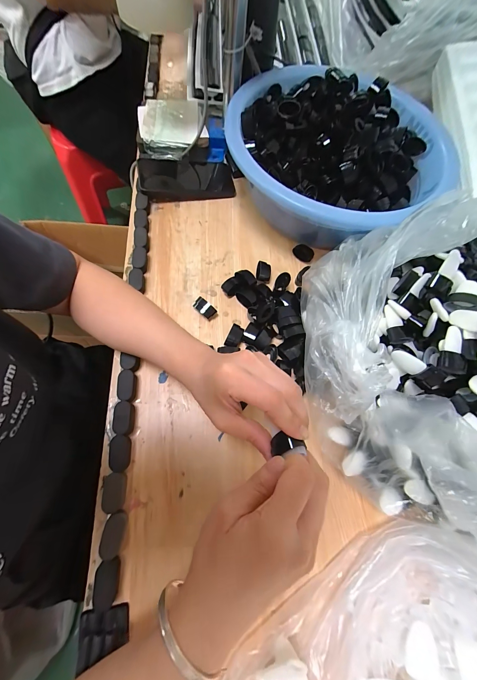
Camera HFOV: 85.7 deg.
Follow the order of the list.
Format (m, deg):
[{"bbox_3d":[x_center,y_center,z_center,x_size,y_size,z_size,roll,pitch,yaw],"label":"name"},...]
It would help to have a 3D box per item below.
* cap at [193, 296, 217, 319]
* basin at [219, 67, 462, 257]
[{"bbox_3d":[-0.047,-0.045,0.363,0.019,0.021,0.031,-41,78,-18],"label":"cap"},{"bbox_3d":[0.166,-0.305,0.420,0.329,0.105,0.329,0,67,0],"label":"basin"}]

